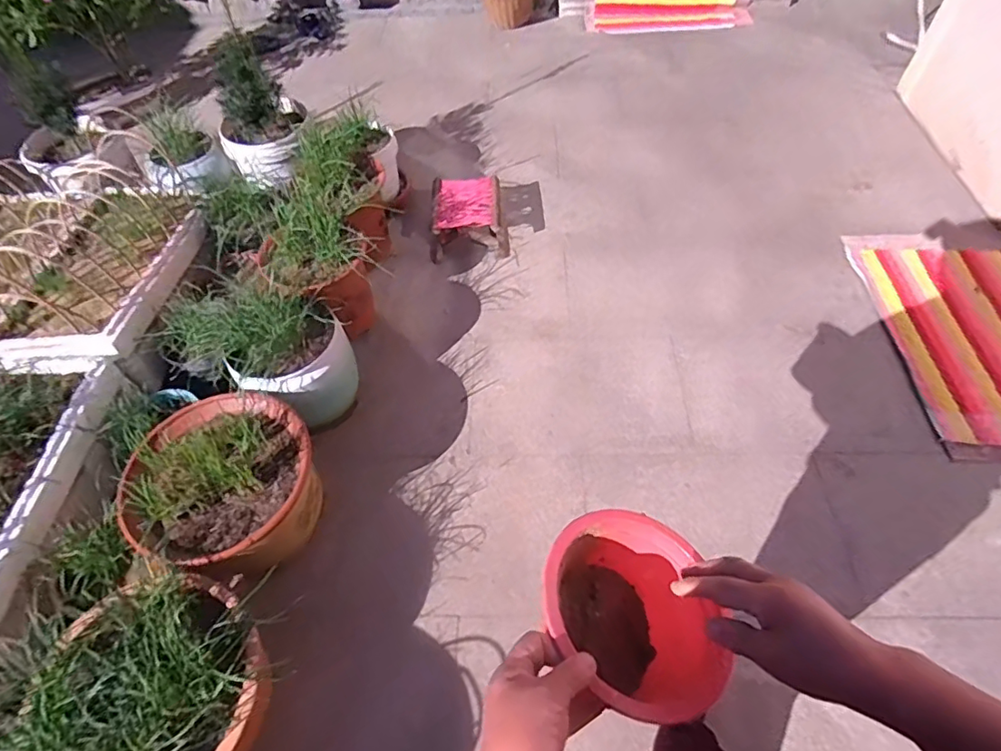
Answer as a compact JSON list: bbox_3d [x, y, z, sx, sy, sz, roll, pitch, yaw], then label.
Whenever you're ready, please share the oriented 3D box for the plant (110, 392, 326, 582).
[{"bbox_3d":[-0.579,0.273,1.257,0.298,0.363,0.369,28,62,21],"label":"plant"}]

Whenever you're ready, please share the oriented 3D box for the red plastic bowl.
[{"bbox_3d":[0.114,0.230,0.517,0.185,0.105,0.177,12,47,-13],"label":"red plastic bowl"}]

